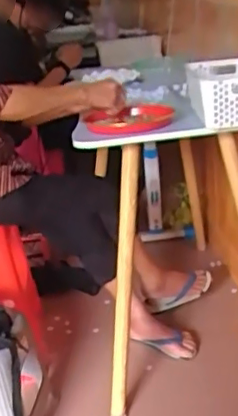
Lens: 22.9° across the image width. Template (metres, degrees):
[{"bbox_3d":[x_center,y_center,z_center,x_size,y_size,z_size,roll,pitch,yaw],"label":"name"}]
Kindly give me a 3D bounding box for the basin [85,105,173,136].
[{"bbox_3d":[0.019,-0.210,1.375,0.182,0.036,0.182,-10,22,-9],"label":"basin"}]

